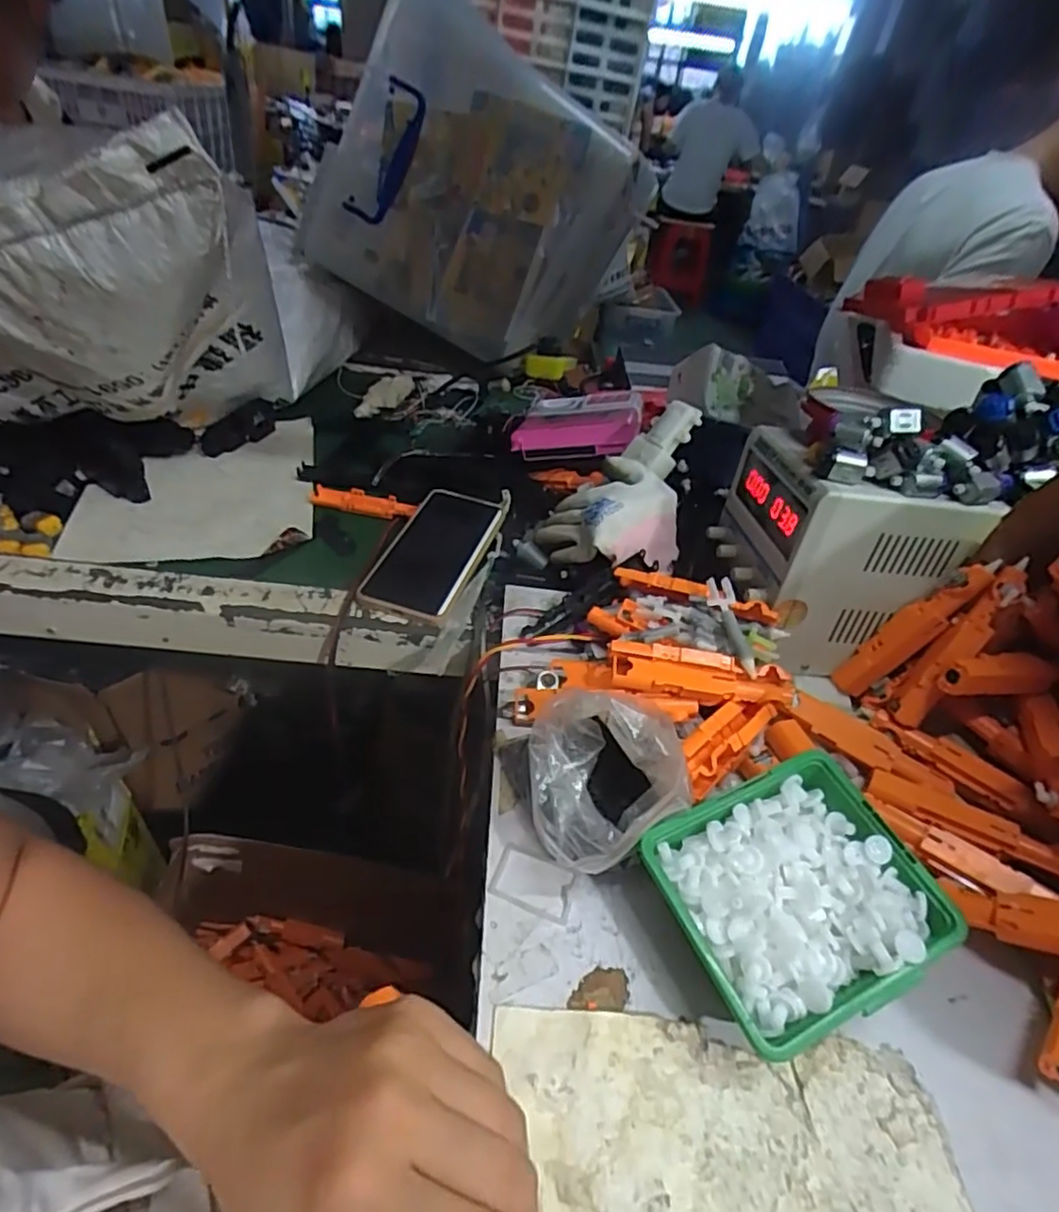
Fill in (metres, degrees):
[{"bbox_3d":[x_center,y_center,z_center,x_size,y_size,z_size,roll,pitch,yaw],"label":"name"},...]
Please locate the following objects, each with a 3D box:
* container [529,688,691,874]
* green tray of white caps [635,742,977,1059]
[{"bbox_3d":[0.041,0.103,0.368,0.082,0.072,0.089,5,42,-5],"label":"container"},{"bbox_3d":[0.132,0.153,0.339,0.123,0.058,0.111,-12,46,-22],"label":"green tray of white caps"}]

